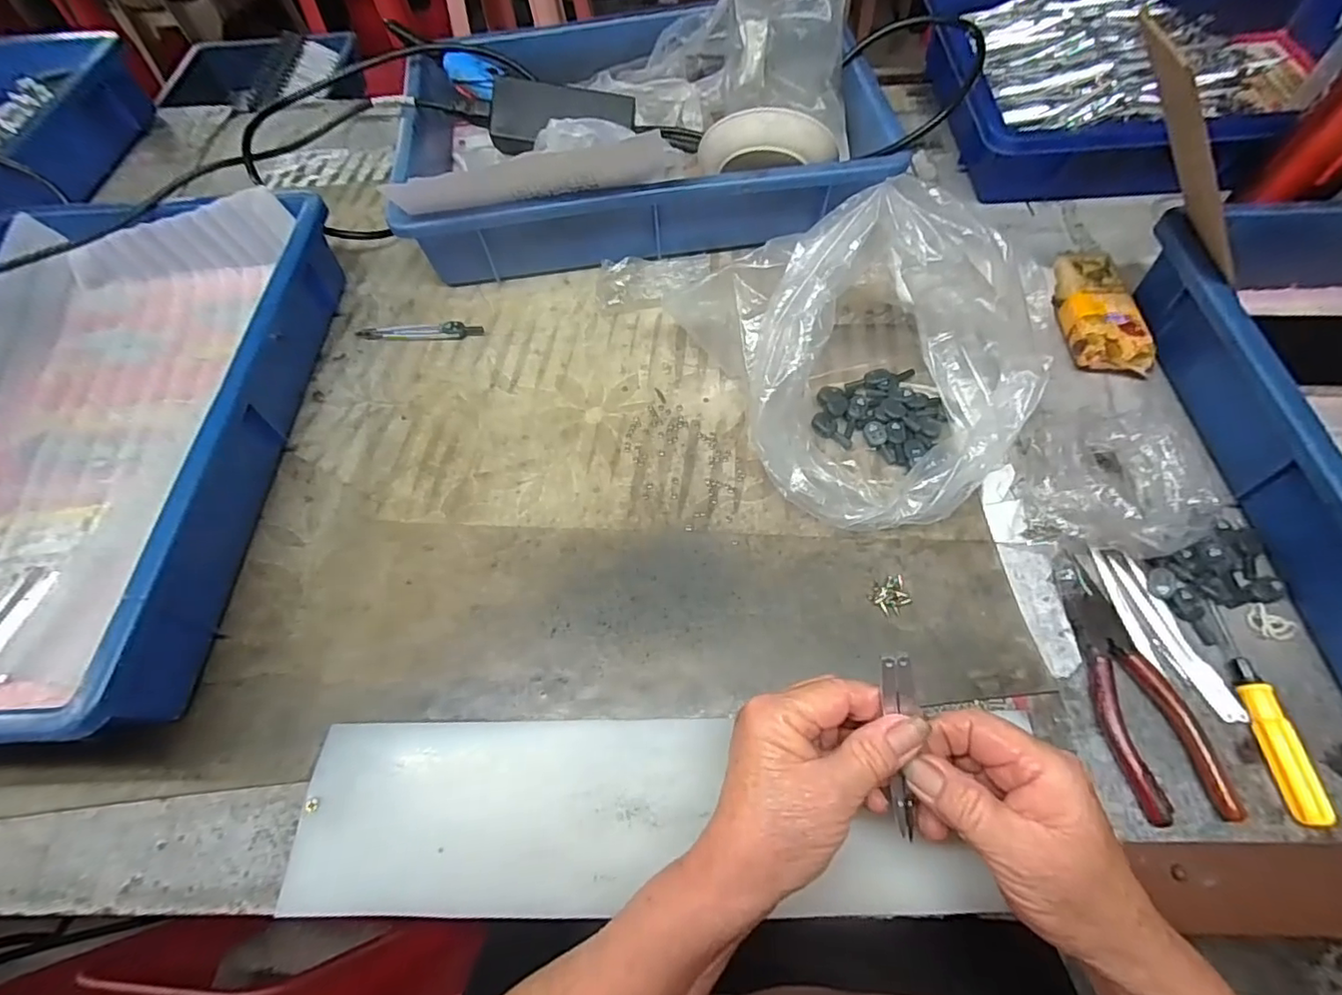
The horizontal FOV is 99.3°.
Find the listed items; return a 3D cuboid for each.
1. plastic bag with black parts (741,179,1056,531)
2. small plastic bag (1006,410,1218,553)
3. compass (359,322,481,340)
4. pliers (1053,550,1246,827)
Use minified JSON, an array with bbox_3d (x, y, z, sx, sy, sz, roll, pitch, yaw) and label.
[{"bbox_3d":[0.146,-0.108,0.399,0.184,0.145,0.234,-9,61,-2],"label":"plastic bag with black parts"},{"bbox_3d":[0.292,-0.010,0.374,0.104,0.051,0.102,15,62,11],"label":"small plastic bag"},{"bbox_3d":[-0.221,-0.146,0.504,0.109,0.010,0.015,-2,61,2],"label":"compass"},{"bbox_3d":[0.266,0.103,0.336,0.046,0.013,0.152,-8,61,-1],"label":"pliers"}]

